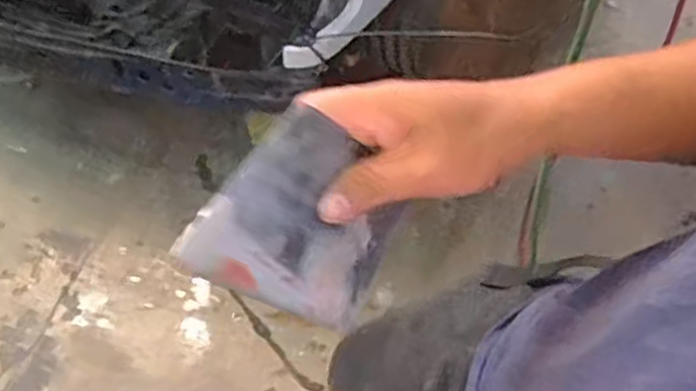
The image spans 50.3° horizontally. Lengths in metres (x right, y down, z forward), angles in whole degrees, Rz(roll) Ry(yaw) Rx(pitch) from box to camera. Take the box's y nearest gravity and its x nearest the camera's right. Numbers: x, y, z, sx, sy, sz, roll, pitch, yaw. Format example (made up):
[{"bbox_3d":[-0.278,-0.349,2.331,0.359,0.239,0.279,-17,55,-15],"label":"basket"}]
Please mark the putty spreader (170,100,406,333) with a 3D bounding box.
[{"bbox_3d":[-0.017,0.017,0.395,0.007,0.144,0.094,32,89,40],"label":"putty spreader"}]

